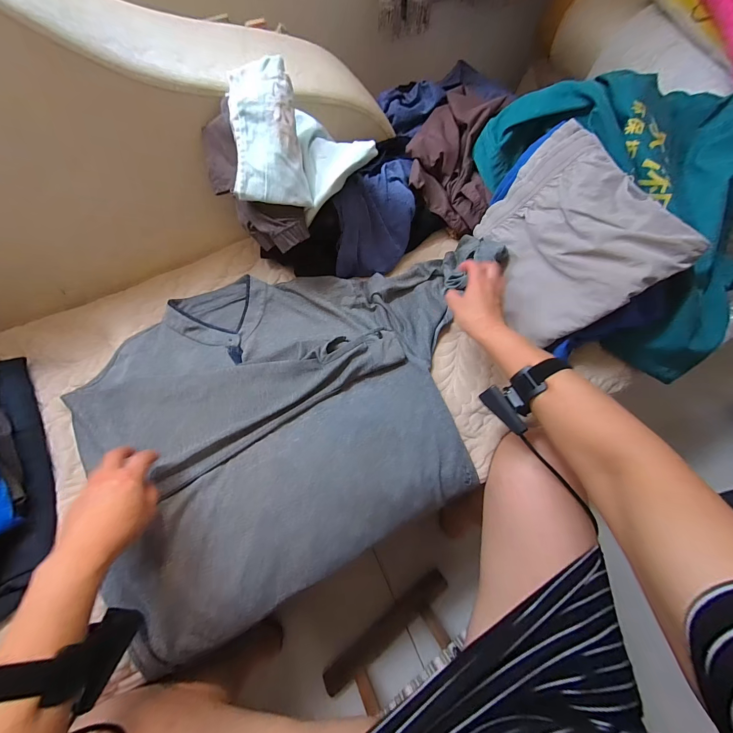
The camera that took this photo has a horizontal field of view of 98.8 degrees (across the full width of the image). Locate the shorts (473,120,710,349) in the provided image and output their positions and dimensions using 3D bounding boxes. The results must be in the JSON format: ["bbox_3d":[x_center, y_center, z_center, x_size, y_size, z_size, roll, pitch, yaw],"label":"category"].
[{"bbox_3d":[0.308,-0.206,0.535,0.086,0.271,0.310,4,52,-45],"label":"shorts"}]

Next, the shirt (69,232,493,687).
[{"bbox_3d":[-0.074,0.036,0.509,0.662,0.052,0.472,-27,70,-12],"label":"shirt"}]

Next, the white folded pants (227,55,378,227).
[{"bbox_3d":[-0.096,-0.337,0.470,0.197,0.113,0.165,-4,67,-3],"label":"white folded pants"}]

